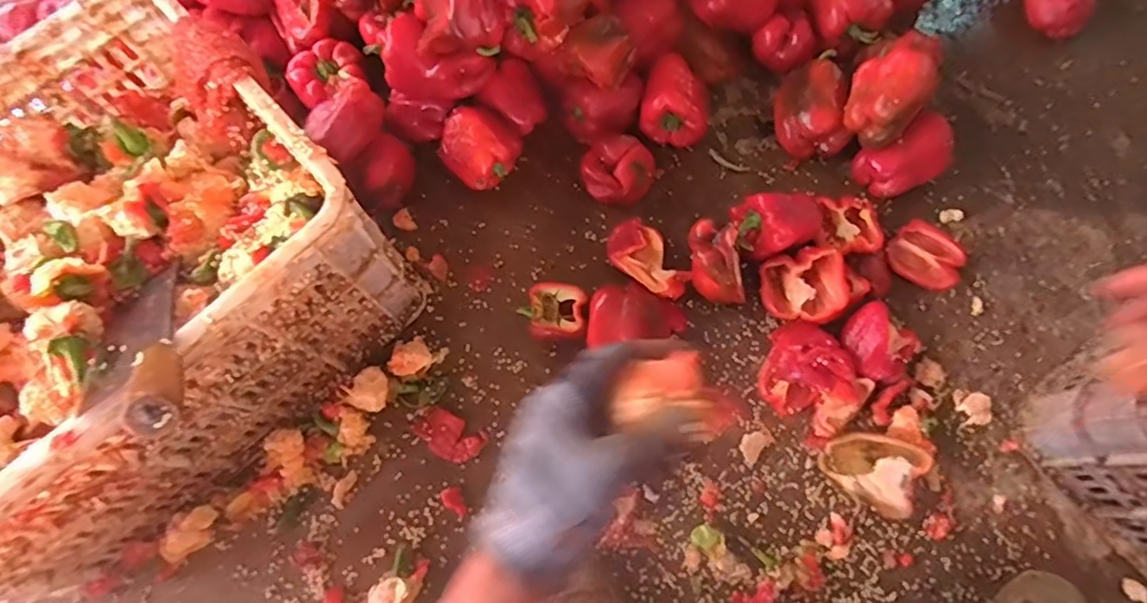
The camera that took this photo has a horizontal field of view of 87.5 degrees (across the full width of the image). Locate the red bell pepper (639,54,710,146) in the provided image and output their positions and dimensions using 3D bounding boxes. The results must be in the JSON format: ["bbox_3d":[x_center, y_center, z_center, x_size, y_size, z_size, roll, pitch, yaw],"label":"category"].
[{"bbox_3d":[0.141,-0.271,0.809,0.092,0.095,0.101,11,74,5],"label":"red bell pepper"}]

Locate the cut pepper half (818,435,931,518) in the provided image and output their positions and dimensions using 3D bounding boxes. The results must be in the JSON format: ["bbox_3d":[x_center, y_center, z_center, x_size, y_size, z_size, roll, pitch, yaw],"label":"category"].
[{"bbox_3d":[0.339,0.189,0.681,0.101,0.037,0.077,23,75,8],"label":"cut pepper half"}]

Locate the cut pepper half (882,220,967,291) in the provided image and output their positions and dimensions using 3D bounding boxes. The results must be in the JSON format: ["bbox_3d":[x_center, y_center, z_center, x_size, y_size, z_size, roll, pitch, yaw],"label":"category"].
[{"bbox_3d":[0.453,-0.060,0.768,0.089,0.021,0.089,36,77,12],"label":"cut pepper half"}]

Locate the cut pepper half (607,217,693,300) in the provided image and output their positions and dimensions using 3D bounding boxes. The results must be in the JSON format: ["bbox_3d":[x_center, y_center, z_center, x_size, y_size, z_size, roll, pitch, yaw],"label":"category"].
[{"bbox_3d":[0.096,-0.053,0.767,0.116,0.033,0.071,40,78,13],"label":"cut pepper half"}]

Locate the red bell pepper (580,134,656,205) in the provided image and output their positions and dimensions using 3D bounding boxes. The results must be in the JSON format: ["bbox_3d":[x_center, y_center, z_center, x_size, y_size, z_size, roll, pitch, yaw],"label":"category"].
[{"bbox_3d":[0.061,-0.170,0.785,0.080,0.068,0.082,-1,73,2],"label":"red bell pepper"}]

